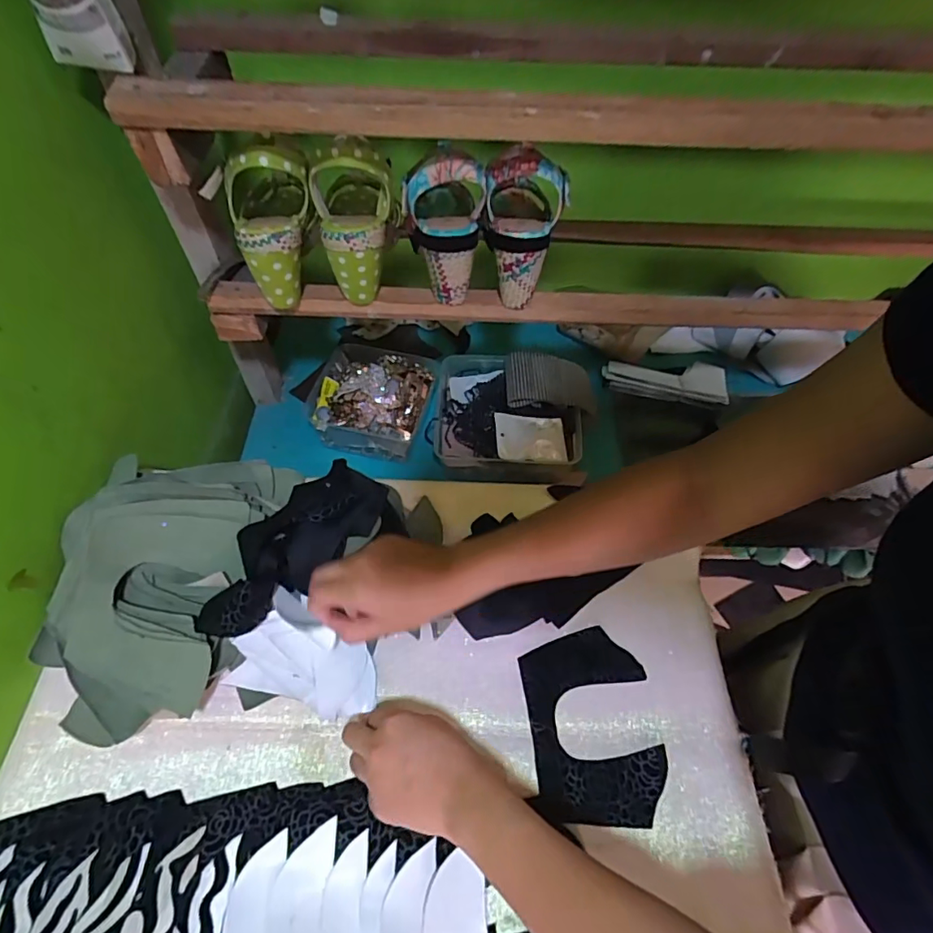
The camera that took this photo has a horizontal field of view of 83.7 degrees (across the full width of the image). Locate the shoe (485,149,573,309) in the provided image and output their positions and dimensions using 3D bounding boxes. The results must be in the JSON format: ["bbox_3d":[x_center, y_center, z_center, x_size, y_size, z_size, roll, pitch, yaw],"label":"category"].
[{"bbox_3d":[0.057,-0.237,0.525,0.076,0.147,0.077,6,26,2],"label":"shoe"}]

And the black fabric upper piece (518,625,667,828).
[{"bbox_3d":[0.107,0.218,0.450,0.112,0.009,0.150,1,56,-1],"label":"black fabric upper piece"}]

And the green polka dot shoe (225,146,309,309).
[{"bbox_3d":[-0.201,-0.234,0.521,0.088,0.148,0.087,7,28,3],"label":"green polka dot shoe"}]

